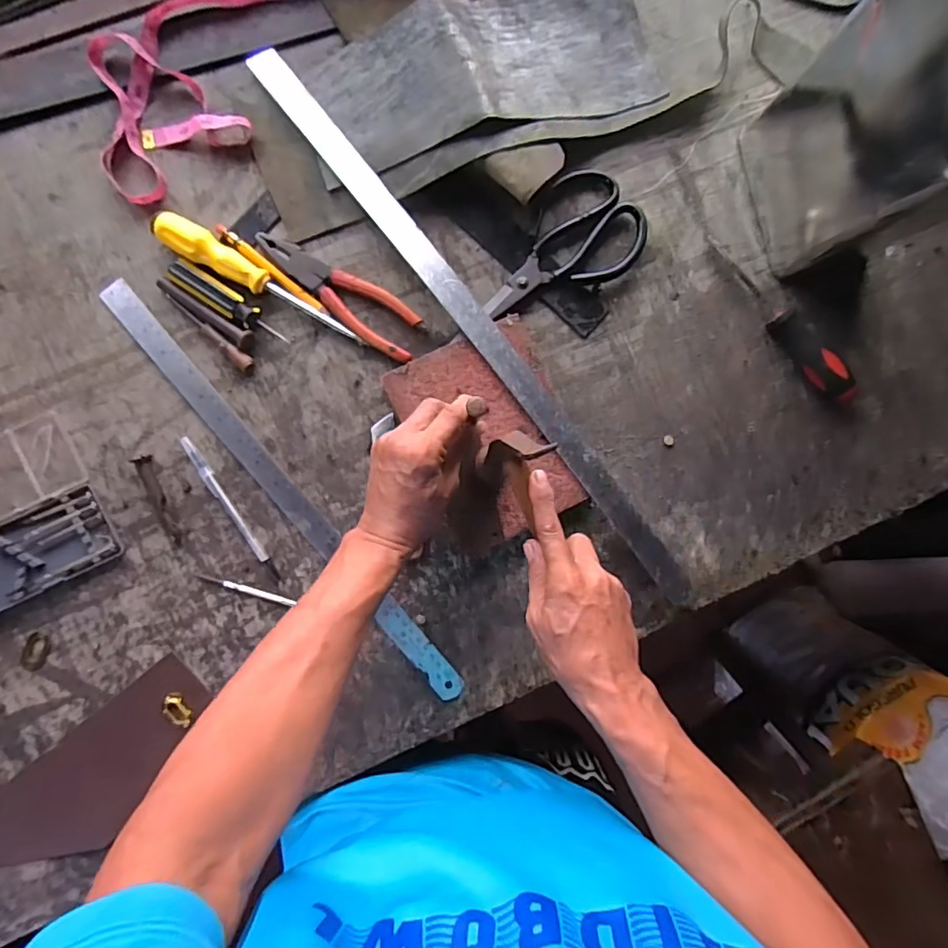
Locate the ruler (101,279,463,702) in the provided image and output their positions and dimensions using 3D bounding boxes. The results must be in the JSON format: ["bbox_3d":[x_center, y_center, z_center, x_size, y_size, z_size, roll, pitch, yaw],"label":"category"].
[{"bbox_3d":[-0.168,0.018,0.502,0.025,0.005,0.469,-40,92,-7],"label":"ruler"}]

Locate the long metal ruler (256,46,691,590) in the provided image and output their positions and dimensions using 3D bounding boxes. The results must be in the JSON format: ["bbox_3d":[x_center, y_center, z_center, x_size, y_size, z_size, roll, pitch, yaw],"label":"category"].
[{"bbox_3d":[0.006,-0.131,0.500,0.032,0.008,0.616,-38,93,-4],"label":"long metal ruler"}]

